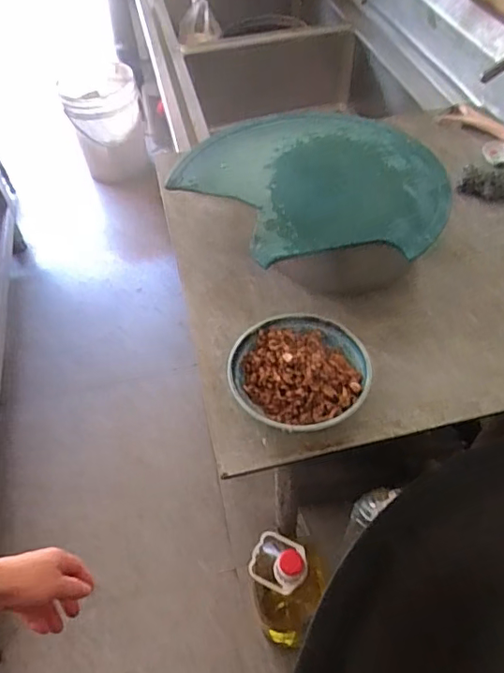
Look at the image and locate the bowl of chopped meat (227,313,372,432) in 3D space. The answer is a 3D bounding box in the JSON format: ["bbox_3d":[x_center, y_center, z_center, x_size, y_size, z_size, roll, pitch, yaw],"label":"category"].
[{"bbox_3d":[0.051,0.043,0.573,0.140,0.059,0.136,-2,51,3],"label":"bowl of chopped meat"}]

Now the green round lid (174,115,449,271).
[{"bbox_3d":[0.080,-0.191,0.641,0.263,0.019,0.312,-31,56,-19],"label":"green round lid"}]

